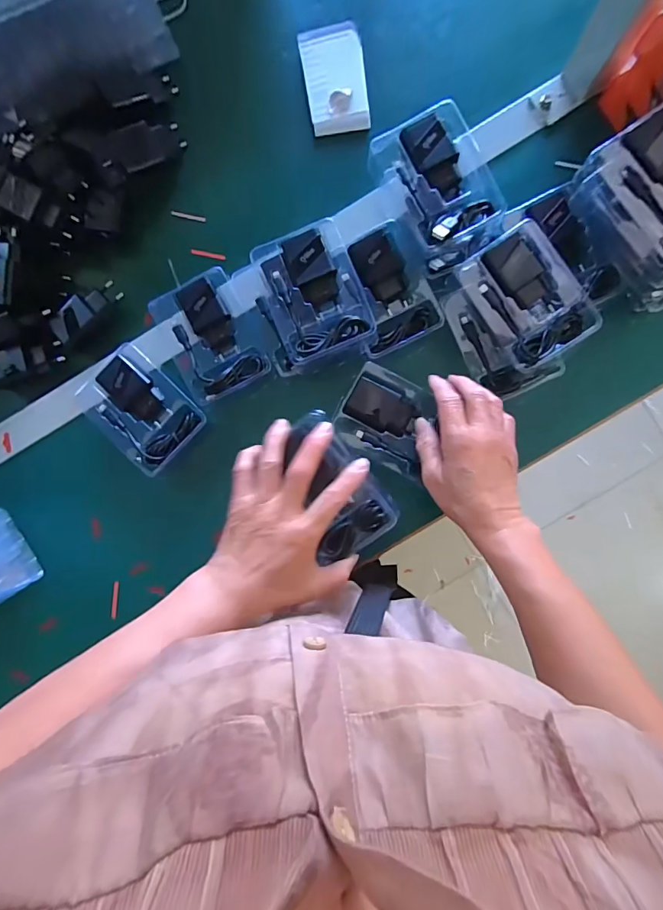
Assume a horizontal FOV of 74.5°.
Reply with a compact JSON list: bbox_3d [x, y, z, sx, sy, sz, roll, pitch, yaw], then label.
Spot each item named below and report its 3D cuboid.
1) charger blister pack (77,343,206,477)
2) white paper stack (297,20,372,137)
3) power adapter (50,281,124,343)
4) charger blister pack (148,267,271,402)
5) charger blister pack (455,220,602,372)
[{"bbox_3d":[-0.200,-0.047,0.459,0.122,0.026,0.087,43,91,4],"label":"charger blister pack"},{"bbox_3d":[0.005,-0.406,0.473,0.065,0.017,0.103,-9,88,3],"label":"white paper stack"},{"bbox_3d":[-0.265,-0.155,0.468,0.031,0.022,0.078,45,91,3],"label":"power adapter"},{"bbox_3d":[-0.125,-0.123,0.460,0.087,0.031,0.118,-28,87,2],"label":"charger blister pack"},{"bbox_3d":[0.184,-0.148,0.416,0.082,0.039,0.121,-33,87,2],"label":"charger blister pack"}]

